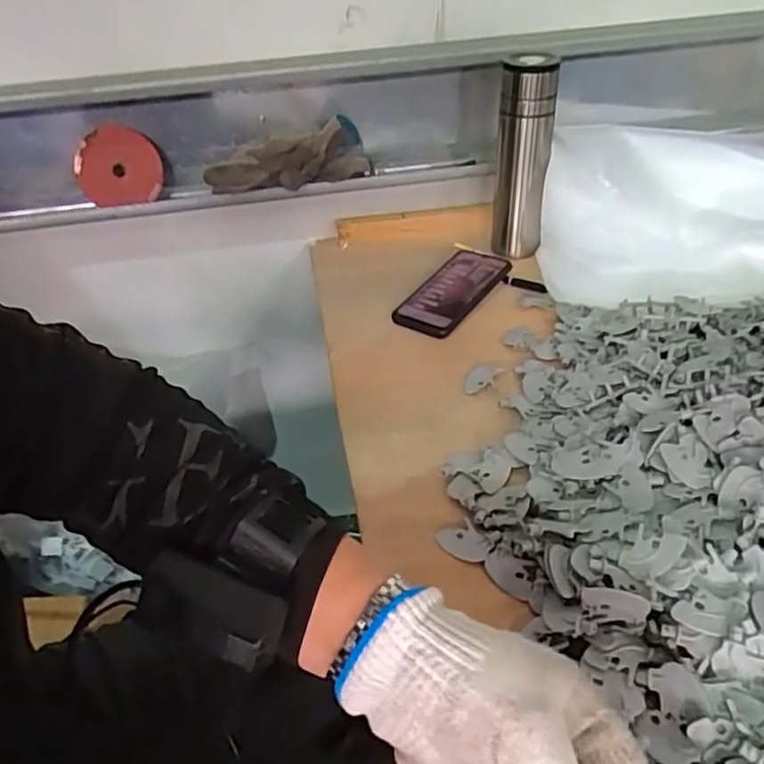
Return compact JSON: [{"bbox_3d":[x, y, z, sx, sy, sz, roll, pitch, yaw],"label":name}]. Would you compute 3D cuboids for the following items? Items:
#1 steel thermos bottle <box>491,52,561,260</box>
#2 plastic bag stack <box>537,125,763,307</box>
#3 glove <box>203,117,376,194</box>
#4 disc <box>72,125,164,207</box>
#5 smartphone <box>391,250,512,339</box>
[{"bbox_3d":[0.173,-0.270,0.796,0.066,0.226,0.068,4,40,10],"label":"steel thermos bottle"},{"bbox_3d":[0.458,-0.231,0.798,0.531,0.123,0.277,-5,39,-1],"label":"plastic bag stack"},{"bbox_3d":[-0.120,-0.285,0.813,0.205,0.070,0.052,-10,40,-7],"label":"glove"},{"bbox_3d":[-0.327,-0.265,0.793,0.101,0.090,0.016,-5,21,0],"label":"disc"},{"bbox_3d":[0.086,-0.111,0.772,0.076,0.014,0.162,25,52,23],"label":"smartphone"}]

